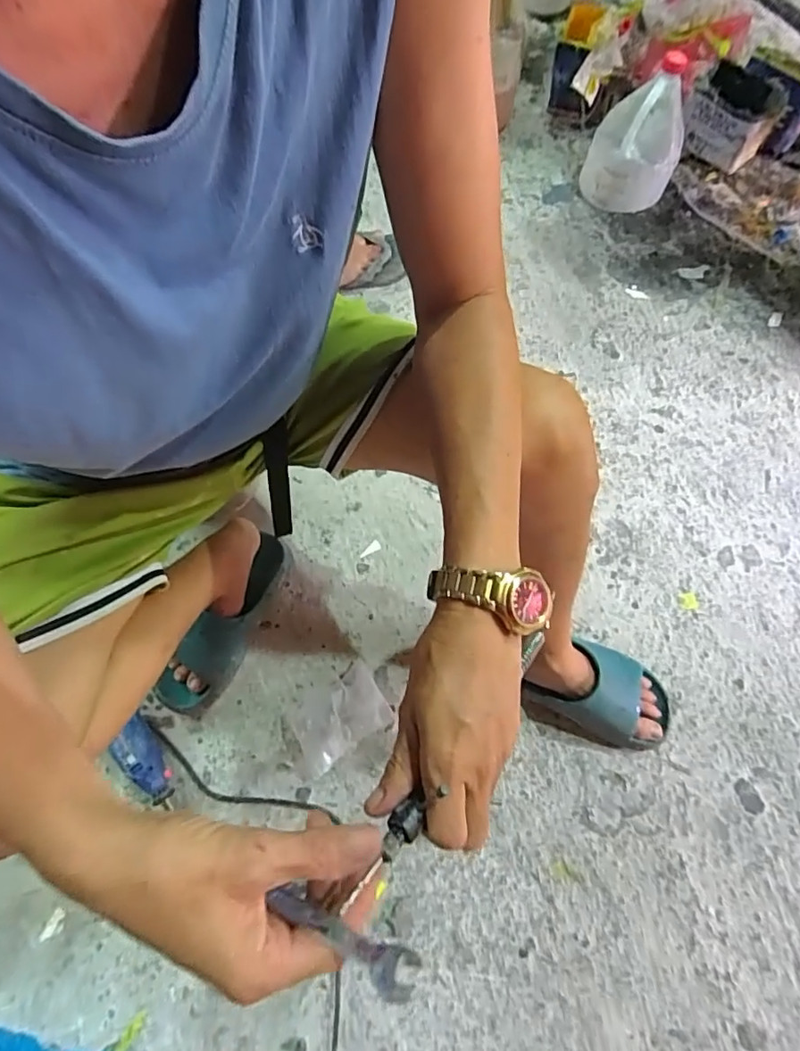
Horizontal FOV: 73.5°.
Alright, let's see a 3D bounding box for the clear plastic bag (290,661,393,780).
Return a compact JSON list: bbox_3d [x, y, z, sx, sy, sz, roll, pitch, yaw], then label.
[{"bbox_3d":[-0.084,0.261,0.725,0.137,0.038,0.102,-33,73,-14],"label":"clear plastic bag"}]

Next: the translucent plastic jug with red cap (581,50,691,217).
[{"bbox_3d":[0.456,-0.748,1.037,0.153,0.215,0.140,1,68,-2],"label":"translucent plastic jug with red cap"}]

